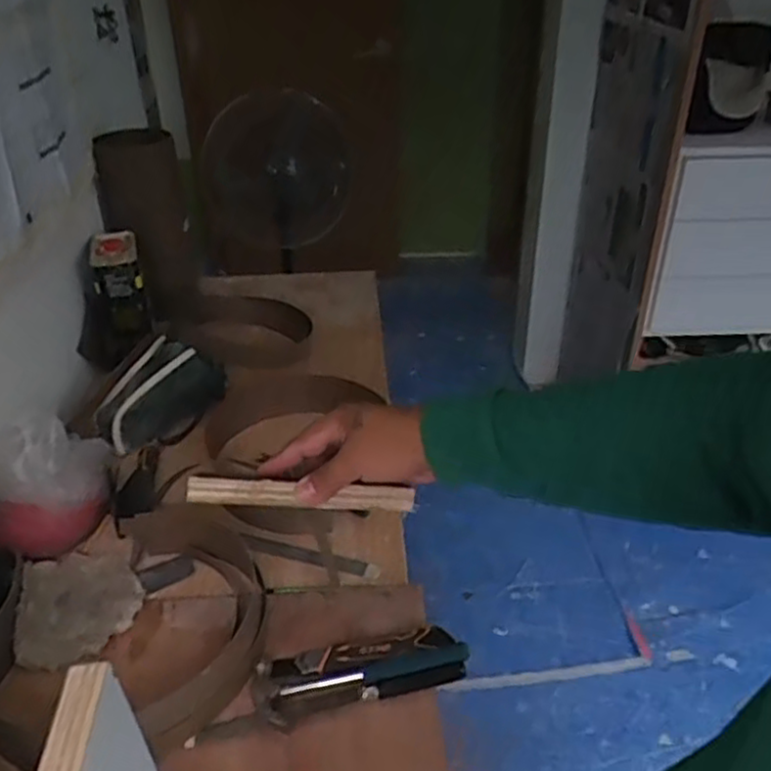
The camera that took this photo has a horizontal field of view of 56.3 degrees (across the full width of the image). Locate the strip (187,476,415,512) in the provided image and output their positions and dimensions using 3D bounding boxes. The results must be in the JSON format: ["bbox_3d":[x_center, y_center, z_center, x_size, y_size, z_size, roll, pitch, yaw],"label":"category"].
[{"bbox_3d":[-0.064,0.086,0.562,0.173,0.023,0.009,5,32,-9],"label":"strip"}]

